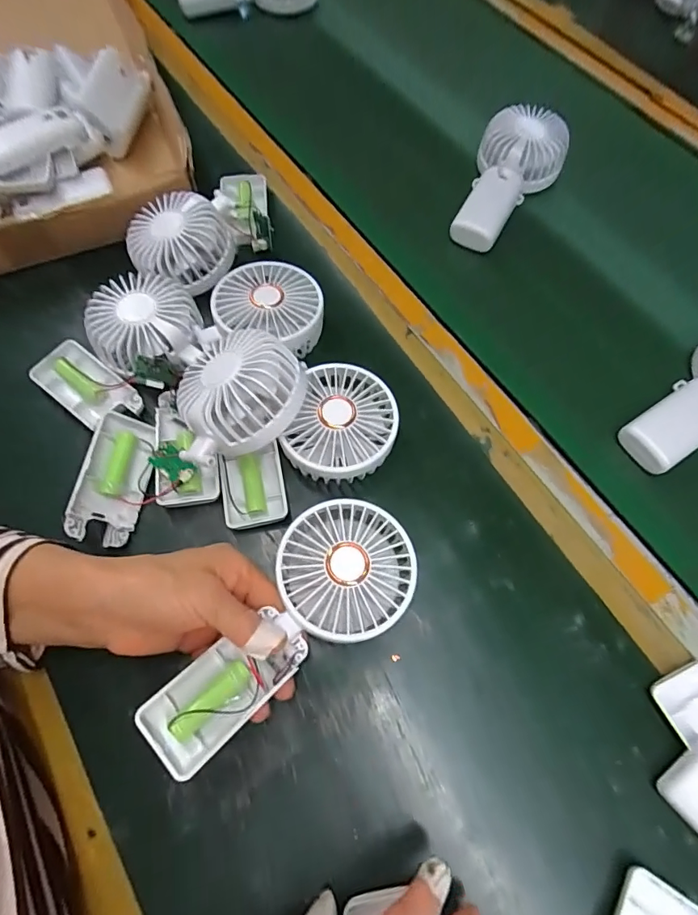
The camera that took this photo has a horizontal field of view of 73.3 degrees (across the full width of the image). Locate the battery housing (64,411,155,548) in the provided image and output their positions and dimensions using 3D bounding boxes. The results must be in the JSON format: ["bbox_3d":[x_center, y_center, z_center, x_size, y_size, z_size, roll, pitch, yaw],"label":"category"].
[{"bbox_3d":[-0.168,0.012,0.334,0.040,0.023,0.094,3,66,-1],"label":"battery housing"}]

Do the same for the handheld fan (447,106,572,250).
[{"bbox_3d":[0.163,-0.279,0.475,0.083,0.051,0.167,22,67,7],"label":"handheld fan"}]

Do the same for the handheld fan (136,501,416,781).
[{"bbox_3d":[-0.036,0.101,0.283,0.177,0.028,0.079,-41,74,-19],"label":"handheld fan"}]

